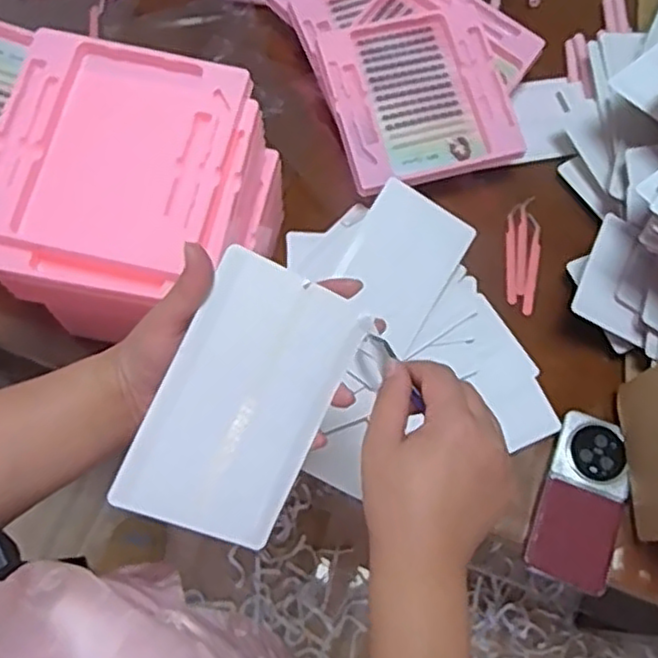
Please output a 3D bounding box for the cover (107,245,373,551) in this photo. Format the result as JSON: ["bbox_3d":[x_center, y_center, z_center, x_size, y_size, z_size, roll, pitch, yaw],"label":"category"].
[{"bbox_3d":[-0.053,0.049,0.452,0.108,0.008,0.175,26,91,-23],"label":"cover"}]

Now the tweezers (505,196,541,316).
[{"bbox_3d":[0.215,-0.084,0.782,0.036,0.004,0.138,6,70,2],"label":"tweezers"}]

